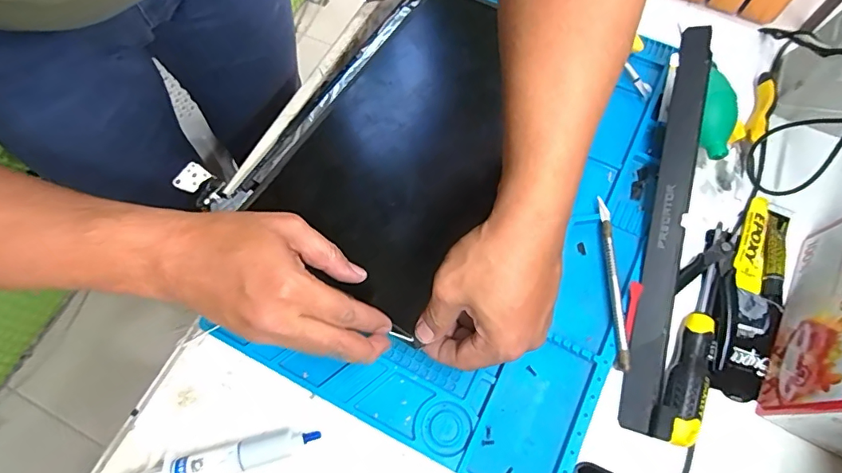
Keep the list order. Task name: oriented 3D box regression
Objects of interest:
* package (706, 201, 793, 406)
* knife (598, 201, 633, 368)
[{"bbox_3d":[0.284,0.050,0.398,0.044,0.020,0.176,20,70,8],"label":"package"},{"bbox_3d":[0.163,0.034,0.395,0.009,0.008,0.152,1,68,1],"label":"knife"}]

